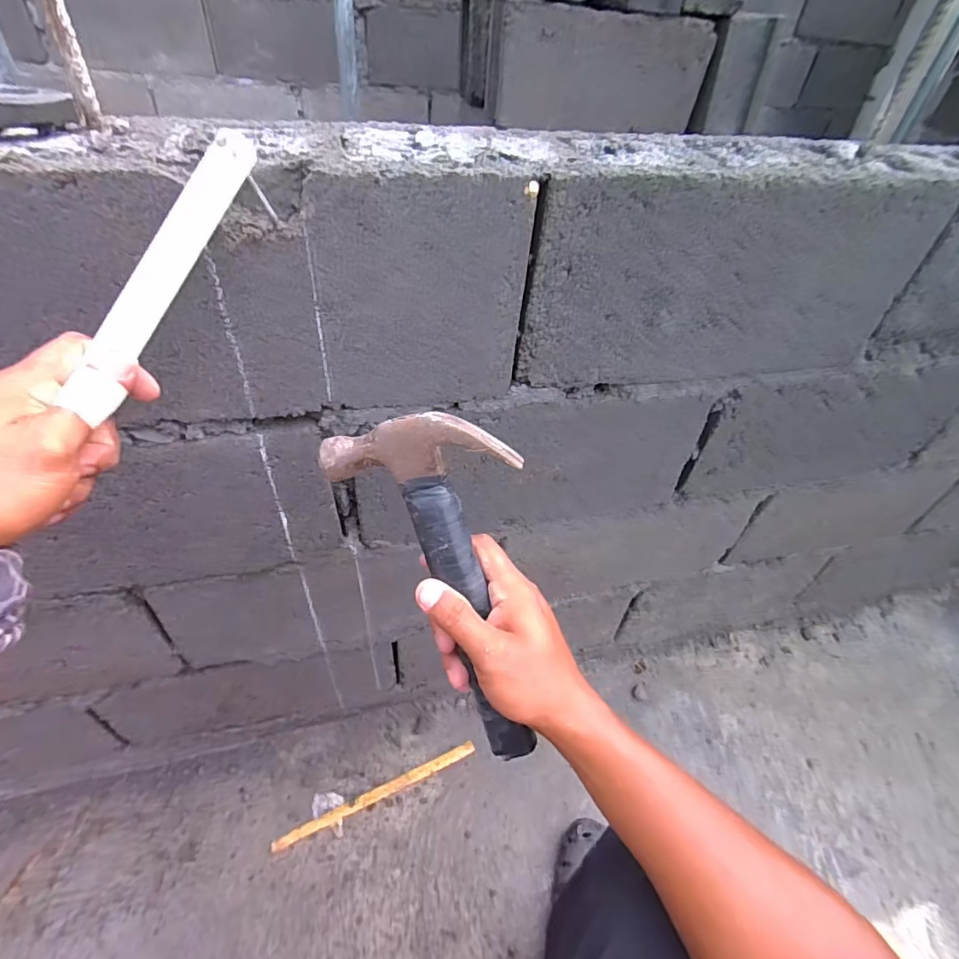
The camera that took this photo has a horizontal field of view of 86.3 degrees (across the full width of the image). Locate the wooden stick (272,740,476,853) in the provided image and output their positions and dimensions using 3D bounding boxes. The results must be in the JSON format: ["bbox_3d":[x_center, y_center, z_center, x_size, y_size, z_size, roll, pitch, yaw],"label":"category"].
[{"bbox_3d":[-0.160,0.503,0.823,0.327,0.011,0.021,-16,49,-21],"label":"wooden stick"}]

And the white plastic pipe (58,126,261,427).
[{"bbox_3d":[-0.175,-0.114,0.282,0.025,0.025,0.171,24,84,17],"label":"white plastic pipe"}]

